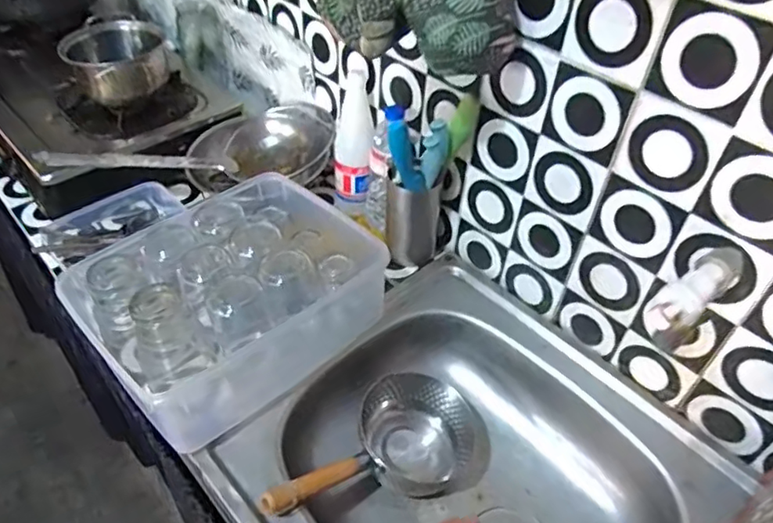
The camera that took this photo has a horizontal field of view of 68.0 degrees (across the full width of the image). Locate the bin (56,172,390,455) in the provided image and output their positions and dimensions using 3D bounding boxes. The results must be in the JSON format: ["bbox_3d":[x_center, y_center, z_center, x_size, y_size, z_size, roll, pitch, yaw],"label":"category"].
[{"bbox_3d":[-0.215,0.039,0.815,0.347,0.135,0.305,-31,53,-29],"label":"bin"}]

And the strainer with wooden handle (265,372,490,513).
[{"bbox_3d":[-0.017,0.255,0.761,0.336,0.120,0.160,-6,39,-43],"label":"strainer with wooden handle"}]

